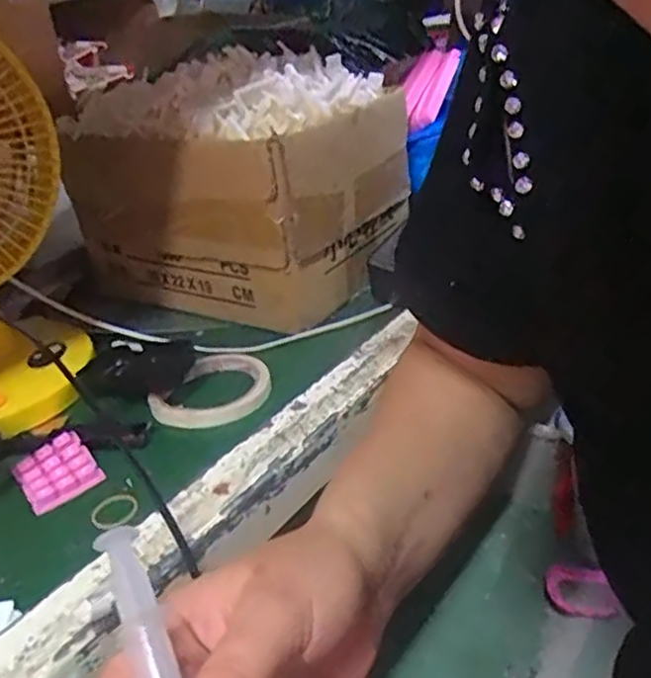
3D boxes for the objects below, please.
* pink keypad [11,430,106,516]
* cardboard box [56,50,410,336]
[{"bbox_3d":[-0.193,0.093,0.480,0.049,0.015,0.054,-26,34,-30],"label":"pink keypad"},{"bbox_3d":[-0.087,-0.172,0.696,0.285,0.206,0.219,8,33,26],"label":"cardboard box"}]

